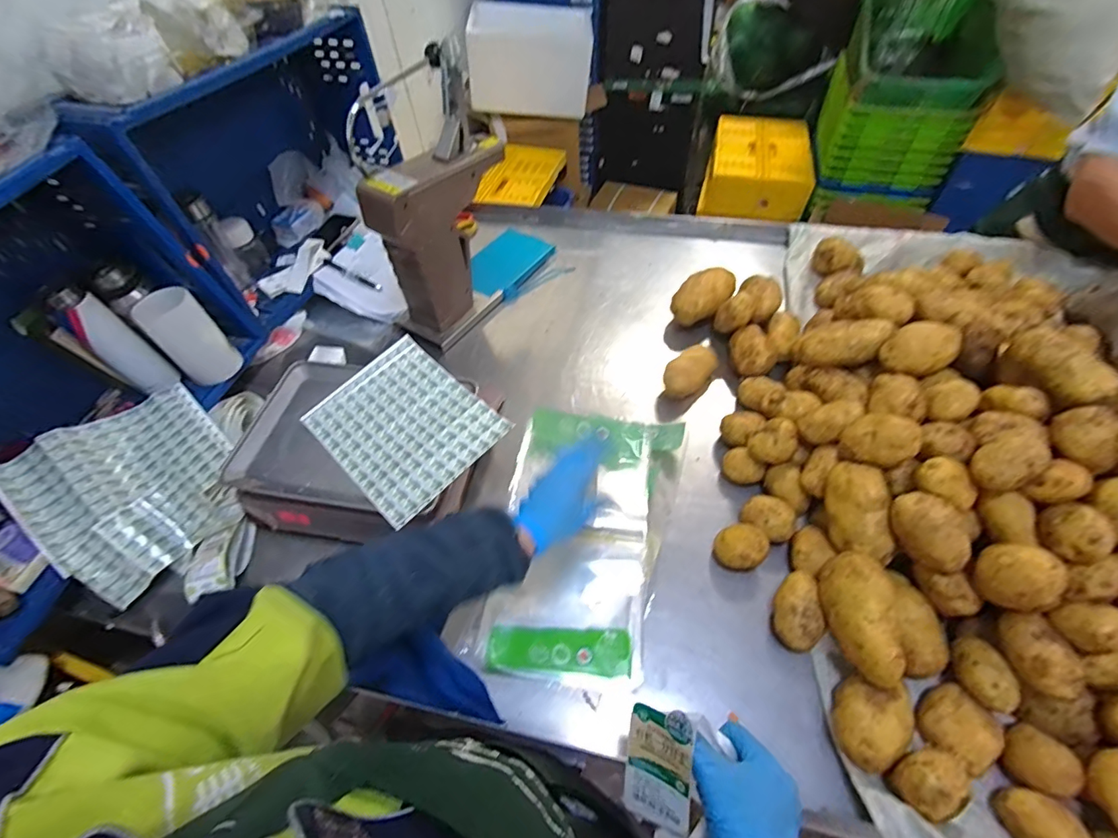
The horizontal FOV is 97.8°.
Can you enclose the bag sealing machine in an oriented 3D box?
[{"bbox_3d":[-0.214,-0.379,0.908,0.128,0.407,0.272,20,57,18],"label":"bag sealing machine"}]

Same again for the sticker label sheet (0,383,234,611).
[{"bbox_3d":[-0.634,0.103,0.732,0.262,0.035,0.254,47,57,8],"label":"sticker label sheet"}]

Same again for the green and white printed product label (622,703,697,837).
[{"bbox_3d":[0.091,0.311,0.438,0.062,0.107,0.010,8,6,37],"label":"green and white printed product label"}]

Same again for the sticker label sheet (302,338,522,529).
[{"bbox_3d":[-0.227,0.007,0.724,0.208,0.035,0.266,-39,60,-24],"label":"sticker label sheet"}]

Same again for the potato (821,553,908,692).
[{"bbox_3d":[0.352,0.225,0.567,0.064,0.050,0.142,6,53,8],"label":"potato"}]

